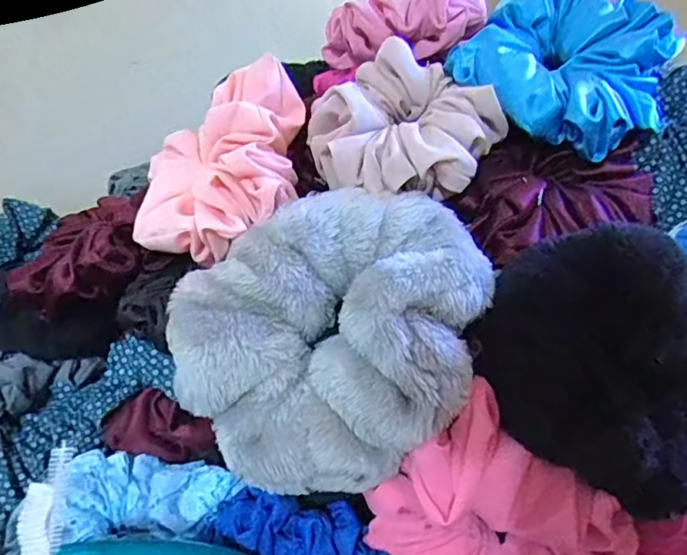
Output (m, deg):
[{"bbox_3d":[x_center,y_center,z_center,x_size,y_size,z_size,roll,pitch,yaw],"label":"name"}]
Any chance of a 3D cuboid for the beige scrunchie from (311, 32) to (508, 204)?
[{"bbox_3d":[0.032,-0.079,0.298,0.088,0.039,0.100,32,64,19],"label":"beige scrunchie"}]

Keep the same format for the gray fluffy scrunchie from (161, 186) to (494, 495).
[{"bbox_3d":[0.000,0.021,0.251,0.145,0.050,0.124,-29,78,-12],"label":"gray fluffy scrunchie"}]

